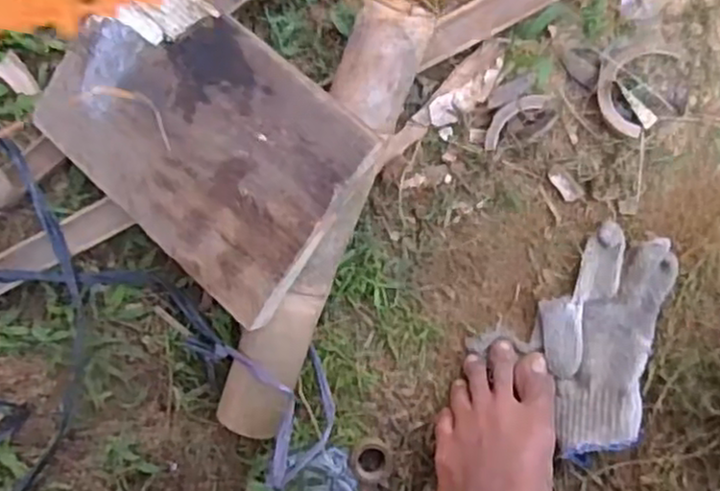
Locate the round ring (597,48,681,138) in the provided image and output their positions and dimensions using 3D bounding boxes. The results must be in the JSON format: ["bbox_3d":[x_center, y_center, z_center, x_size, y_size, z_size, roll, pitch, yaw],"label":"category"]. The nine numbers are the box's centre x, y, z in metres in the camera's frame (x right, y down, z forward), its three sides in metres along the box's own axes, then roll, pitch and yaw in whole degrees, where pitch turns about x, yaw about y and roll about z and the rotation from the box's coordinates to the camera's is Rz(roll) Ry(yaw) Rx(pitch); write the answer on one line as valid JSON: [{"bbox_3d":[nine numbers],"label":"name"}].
[{"bbox_3d":[0.220,-0.130,0.574,0.049,0.014,0.072,22,94,10],"label":"round ring"}]

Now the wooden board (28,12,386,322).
[{"bbox_3d":[-0.139,-0.091,0.565,0.279,0.017,0.183,41,107,17],"label":"wooden board"}]

